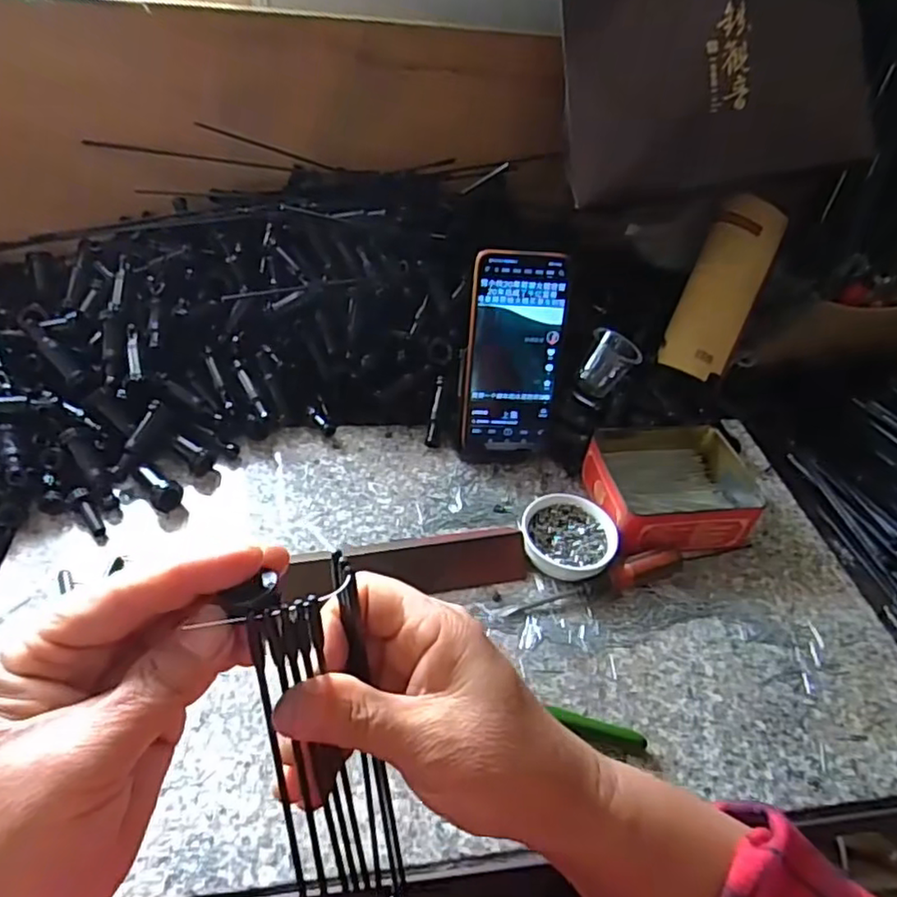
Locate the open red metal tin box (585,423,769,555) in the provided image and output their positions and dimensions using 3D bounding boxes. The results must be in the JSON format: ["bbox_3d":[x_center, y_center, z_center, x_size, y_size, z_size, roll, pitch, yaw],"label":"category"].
[{"bbox_3d":[0.185,0.033,0.530,0.140,0.042,0.115,-5,45,-14],"label":"open red metal tin box"}]

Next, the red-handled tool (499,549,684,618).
[{"bbox_3d":[0.106,0.099,0.465,0.140,0.025,0.016,-9,46,-17],"label":"red-handled tool"}]

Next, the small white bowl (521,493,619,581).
[{"bbox_3d":[0.091,0.069,0.492,0.072,0.025,0.065,27,47,20],"label":"small white bowl"}]

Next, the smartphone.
[{"bbox_3d":[0.053,-0.075,0.525,0.075,0.166,0.011,1,22,-7],"label":"smartphone"}]

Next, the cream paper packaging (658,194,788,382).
[{"bbox_3d":[0.293,-0.170,0.682,0.073,0.028,0.204,23,86,16],"label":"cream paper packaging"}]

